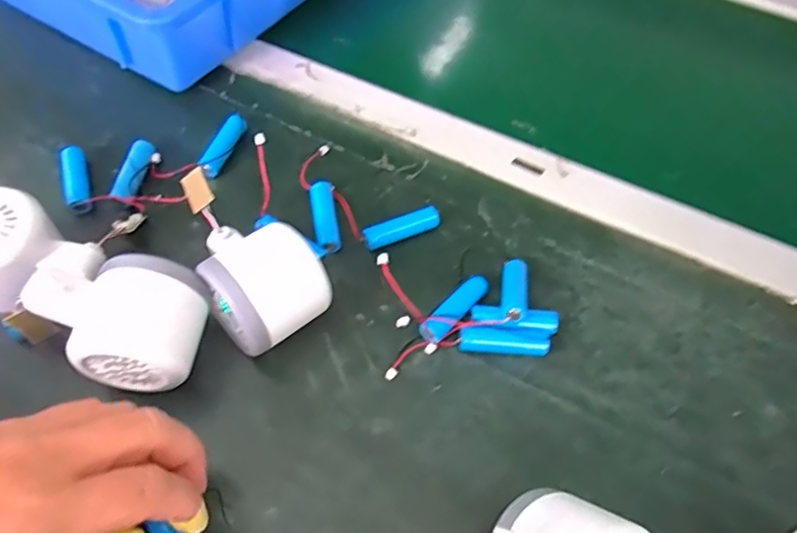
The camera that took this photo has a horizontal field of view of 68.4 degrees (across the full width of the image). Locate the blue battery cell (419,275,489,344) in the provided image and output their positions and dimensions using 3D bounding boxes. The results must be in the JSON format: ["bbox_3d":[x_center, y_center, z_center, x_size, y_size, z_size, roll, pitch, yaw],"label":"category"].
[{"bbox_3d":[0.034,0.026,0.353,0.015,0.014,0.052,39,62,21],"label":"blue battery cell"}]

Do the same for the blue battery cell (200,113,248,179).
[{"bbox_3d":[-0.123,-0.085,0.415,0.011,0.013,0.057,15,56,7],"label":"blue battery cell"}]

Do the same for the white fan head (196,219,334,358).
[{"bbox_3d":[-0.075,0.012,0.332,0.061,0.056,0.056,-34,64,-23],"label":"white fan head"}]

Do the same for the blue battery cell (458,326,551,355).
[{"bbox_3d":[0.062,0.045,0.344,0.051,0.015,0.011,5,56,0],"label":"blue battery cell"}]

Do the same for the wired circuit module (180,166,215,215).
[{"bbox_3d":[-0.125,-0.047,0.363,0.016,0.004,0.030,-28,64,-7],"label":"wired circuit module"}]

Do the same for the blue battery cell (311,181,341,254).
[{"bbox_3d":[-0.048,-0.032,0.384,0.015,0.012,0.051,-7,57,-8],"label":"blue battery cell"}]

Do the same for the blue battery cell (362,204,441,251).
[{"bbox_3d":[0.002,-0.026,0.385,0.052,0.015,0.012,-20,59,-16],"label":"blue battery cell"}]

